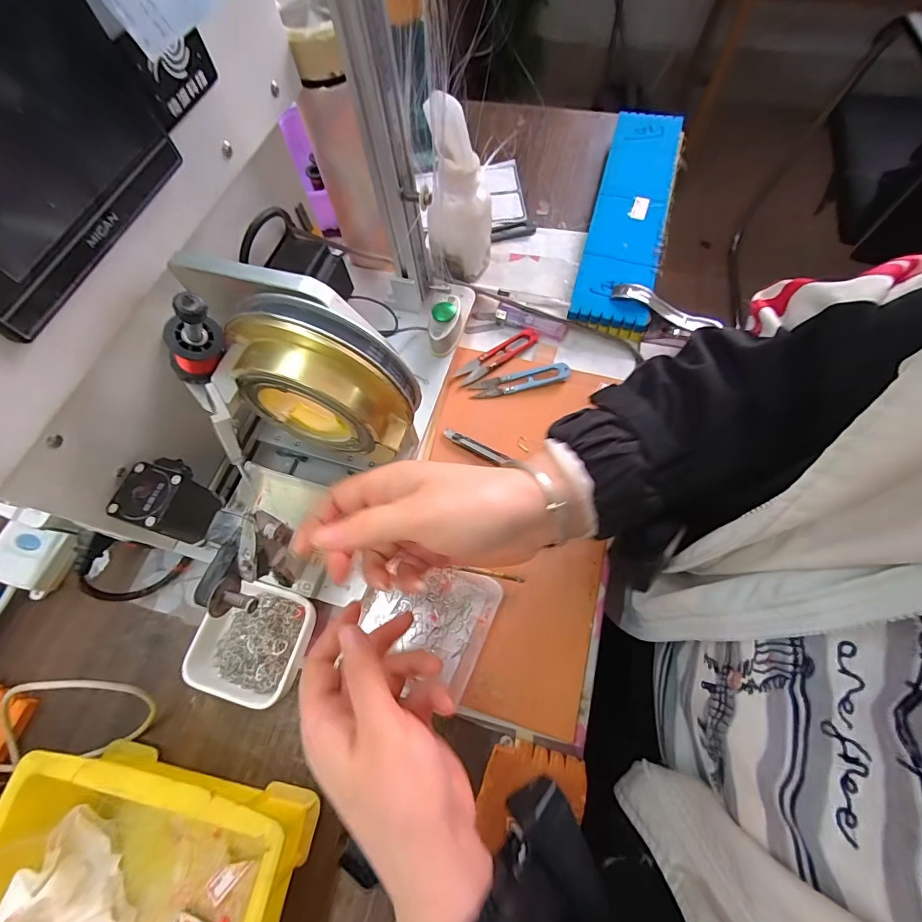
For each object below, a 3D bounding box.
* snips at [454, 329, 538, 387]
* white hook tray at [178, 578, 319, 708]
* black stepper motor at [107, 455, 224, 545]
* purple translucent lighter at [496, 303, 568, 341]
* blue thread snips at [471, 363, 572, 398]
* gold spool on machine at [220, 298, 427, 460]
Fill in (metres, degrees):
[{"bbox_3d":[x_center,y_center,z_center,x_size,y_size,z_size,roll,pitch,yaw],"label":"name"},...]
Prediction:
[{"bbox_3d":[0.039,-0.110,0.445,0.099,0.004,0.020,-33,69,-11],"label":"snips"},{"bbox_3d":[-0.167,0.142,0.340,0.086,0.031,0.081,11,68,8],"label":"white hook tray"},{"bbox_3d":[-0.213,0.030,0.314,0.049,0.048,0.050,13,68,9],"label":"black stepper motor"},{"bbox_3d":[0.075,-0.150,0.460,0.077,0.010,0.019,23,70,12],"label":"purple translucent lighter"},{"bbox_3d":[0.060,-0.082,0.429,0.098,0.011,0.020,-11,67,-2],"label":"blue thread snips"},{"bbox_3d":[-0.082,-0.046,0.257,0.103,0.092,0.045,15,69,9],"label":"gold spool on machine"}]

